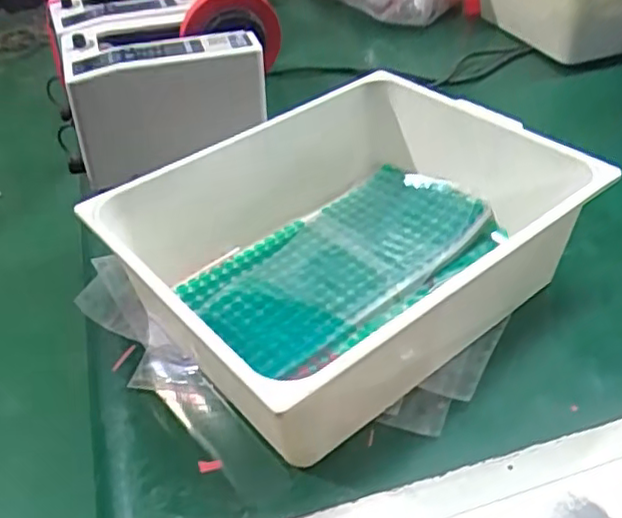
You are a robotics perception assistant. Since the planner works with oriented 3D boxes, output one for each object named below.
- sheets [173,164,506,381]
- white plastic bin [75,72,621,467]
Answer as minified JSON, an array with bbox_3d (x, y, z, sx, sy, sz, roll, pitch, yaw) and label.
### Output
[{"bbox_3d":[0.035,0.000,0.643,0.287,0.024,0.165,-30,47,-25],"label":"sheets"},{"bbox_3d":[0.037,-0.020,0.589,0.368,0.118,0.283,-31,48,-26],"label":"white plastic bin"}]

